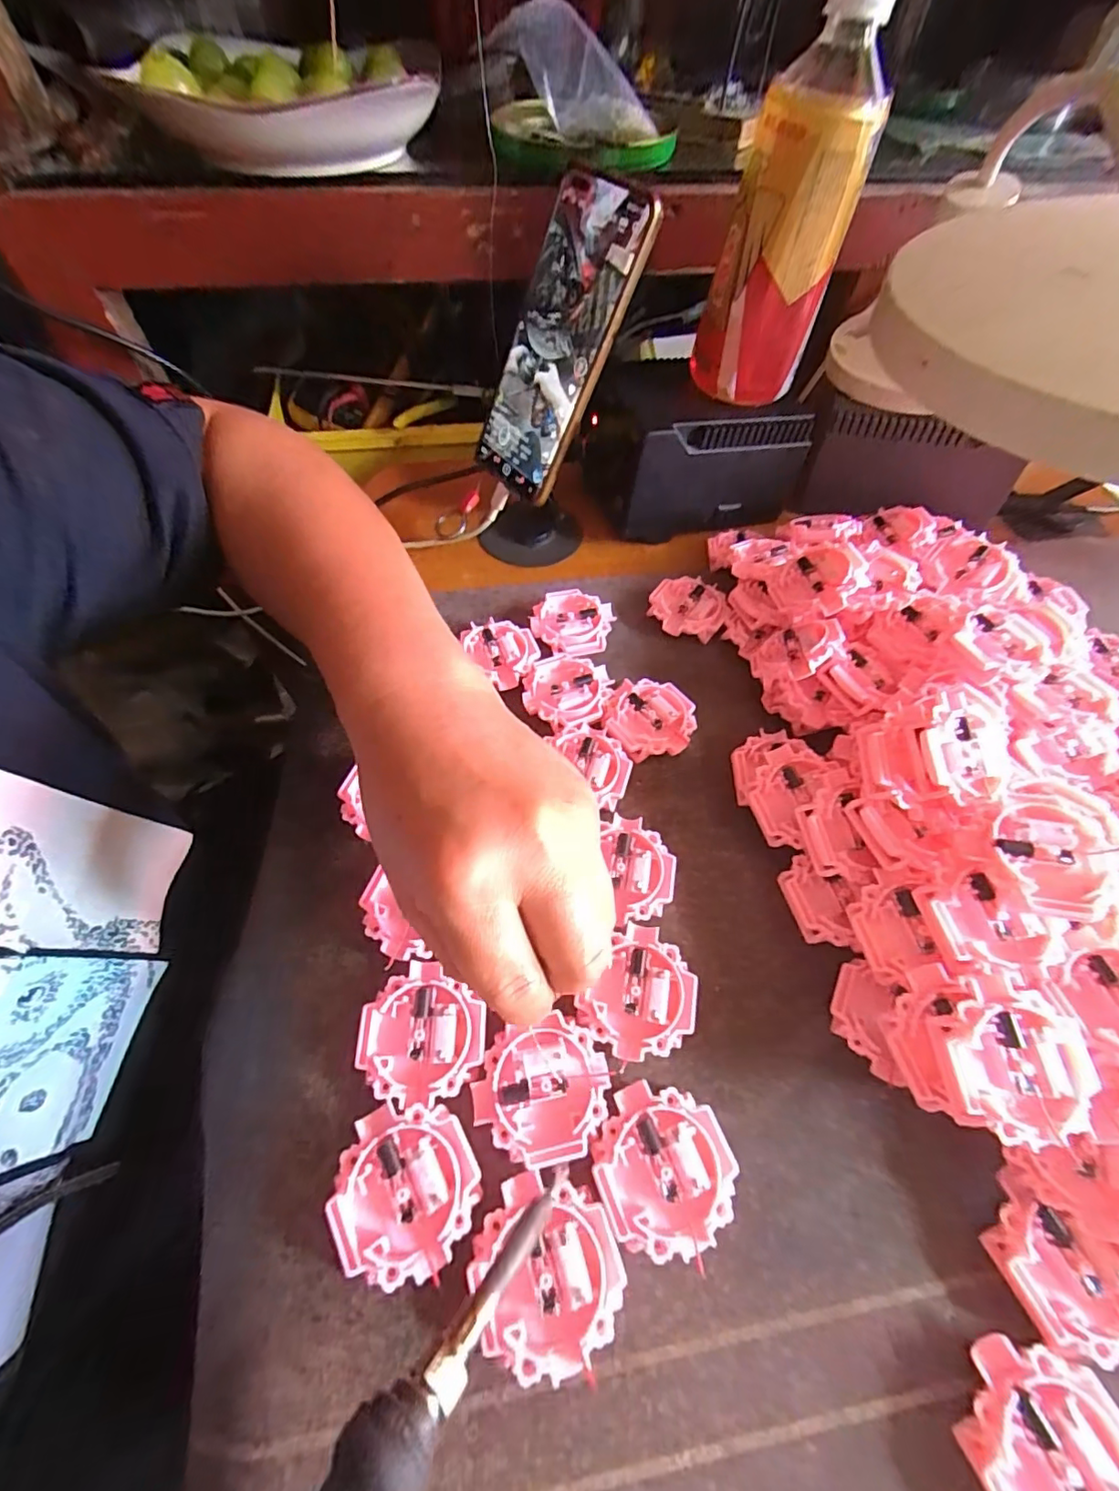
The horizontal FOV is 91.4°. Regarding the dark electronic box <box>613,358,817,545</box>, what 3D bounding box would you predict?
[{"bbox_3d":[0.109,-0.240,0.432,0.137,0.090,0.107,-9,58,-8],"label":"dark electronic box"}]

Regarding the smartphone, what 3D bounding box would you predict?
[{"bbox_3d":[-0.004,-0.243,0.338,0.075,0.160,0.013,45,35,23],"label":"smartphone"}]

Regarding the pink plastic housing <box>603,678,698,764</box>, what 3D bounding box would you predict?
[{"bbox_3d":[0.053,-0.015,0.331,0.053,0.018,0.052,1,58,-1],"label":"pink plastic housing"}]

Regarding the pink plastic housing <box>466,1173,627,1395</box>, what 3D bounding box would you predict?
[{"bbox_3d":[-0.005,0.191,0.199,0.051,0.016,0.050,1,58,-1],"label":"pink plastic housing"}]

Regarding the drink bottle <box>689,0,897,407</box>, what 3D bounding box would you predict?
[{"bbox_3d":[0.135,-0.313,0.327,0.071,0.174,0.058,16,59,8],"label":"drink bottle"}]

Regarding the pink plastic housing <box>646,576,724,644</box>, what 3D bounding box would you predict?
[{"bbox_3d":[0.089,-0.096,0.384,0.050,0.017,0.049,16,59,8],"label":"pink plastic housing"}]

